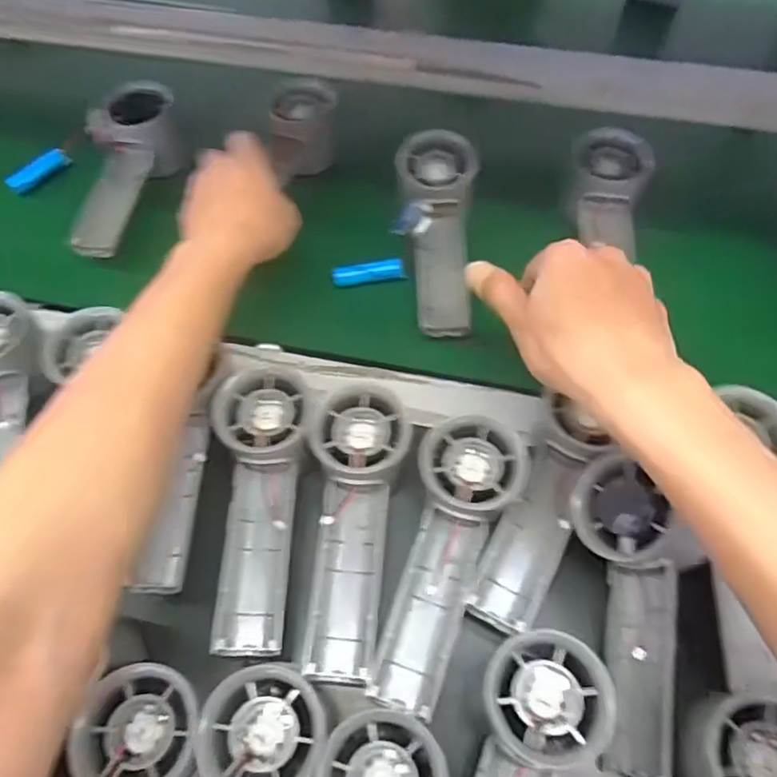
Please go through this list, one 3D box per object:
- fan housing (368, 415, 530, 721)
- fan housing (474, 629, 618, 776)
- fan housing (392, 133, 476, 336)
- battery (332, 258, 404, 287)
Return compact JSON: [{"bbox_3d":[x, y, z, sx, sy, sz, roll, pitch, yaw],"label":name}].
[{"bbox_3d":[0.032,0.089,0.335,0.054,0.031,0.156,17,64,10],"label":"fan housing"},{"bbox_3d":[0.056,0.191,0.277,0.055,0.022,0.156,19,64,11],"label":"fan housing"},{"bbox_3d":[0.038,-0.114,0.462,0.056,0.030,0.154,-2,83,1],"label":"fan housing"},{"bbox_3d":[-0.015,-0.088,0.475,0.053,0.012,0.015,-12,62,-5],"label":"battery"}]

